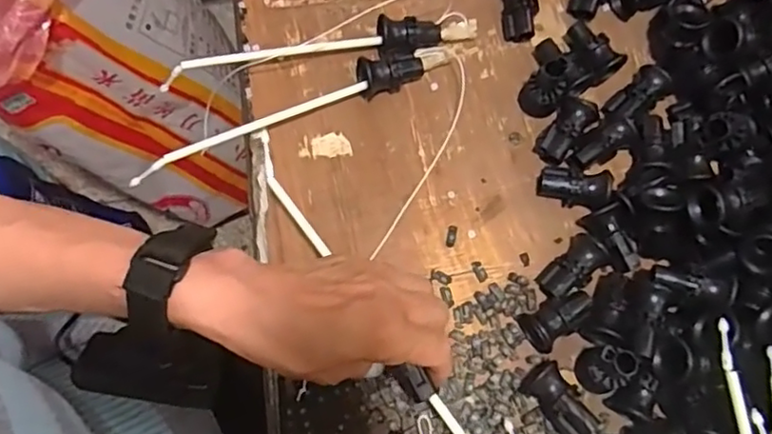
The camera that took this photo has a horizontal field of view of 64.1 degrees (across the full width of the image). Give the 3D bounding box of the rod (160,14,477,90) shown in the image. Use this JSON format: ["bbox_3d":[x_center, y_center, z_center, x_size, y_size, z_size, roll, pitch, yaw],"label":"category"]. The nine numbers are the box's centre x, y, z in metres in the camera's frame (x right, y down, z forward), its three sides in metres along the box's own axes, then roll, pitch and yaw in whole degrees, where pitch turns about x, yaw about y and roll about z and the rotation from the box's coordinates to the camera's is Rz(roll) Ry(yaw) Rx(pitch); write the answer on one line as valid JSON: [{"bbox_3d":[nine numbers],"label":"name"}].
[{"bbox_3d":[-0.047,-0.126,0.462,0.236,0.029,0.024,-10,74,-4],"label":"rod"}]

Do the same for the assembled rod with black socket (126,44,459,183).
[{"bbox_3d":[-0.062,-0.082,0.450,0.247,0.030,0.026,-23,75,-7],"label":"assembled rod with black socket"}]

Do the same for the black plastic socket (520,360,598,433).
[{"bbox_3d":[0.111,0.120,0.394,0.022,0.028,0.054,-34,77,-10],"label":"black plastic socket"}]

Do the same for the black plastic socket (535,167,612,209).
[{"bbox_3d":[0.135,-0.020,0.443,0.050,0.025,0.027,9,73,20],"label":"black plastic socket"}]

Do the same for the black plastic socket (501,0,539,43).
[{"bbox_3d":[0.103,-0.163,0.479,0.026,0.031,0.048,0,74,-1],"label":"black plastic socket"}]

